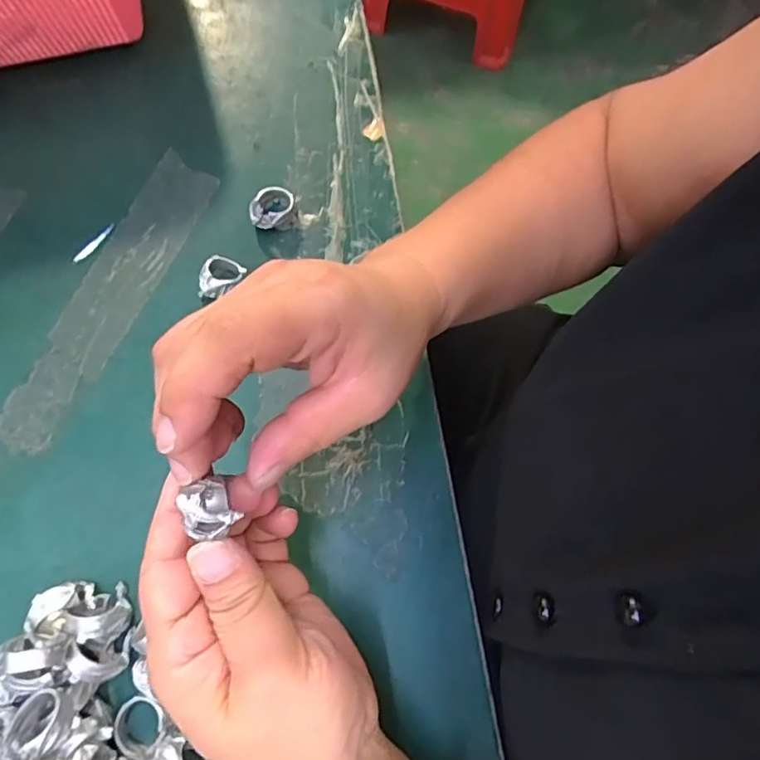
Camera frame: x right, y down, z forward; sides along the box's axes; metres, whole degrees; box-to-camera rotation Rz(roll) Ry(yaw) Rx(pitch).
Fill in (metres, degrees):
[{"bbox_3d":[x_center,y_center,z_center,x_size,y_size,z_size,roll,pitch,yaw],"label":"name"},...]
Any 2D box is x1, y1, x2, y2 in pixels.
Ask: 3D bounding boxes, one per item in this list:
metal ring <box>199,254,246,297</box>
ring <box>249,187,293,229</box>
[{"bbox_3d":[-0.093,-0.060,0.323,0.022,0.014,0.028,17,73,3],"label":"metal ring"},{"bbox_3d":[-0.067,-0.107,0.341,0.025,0.014,0.027,1,73,-2],"label":"ring"}]

